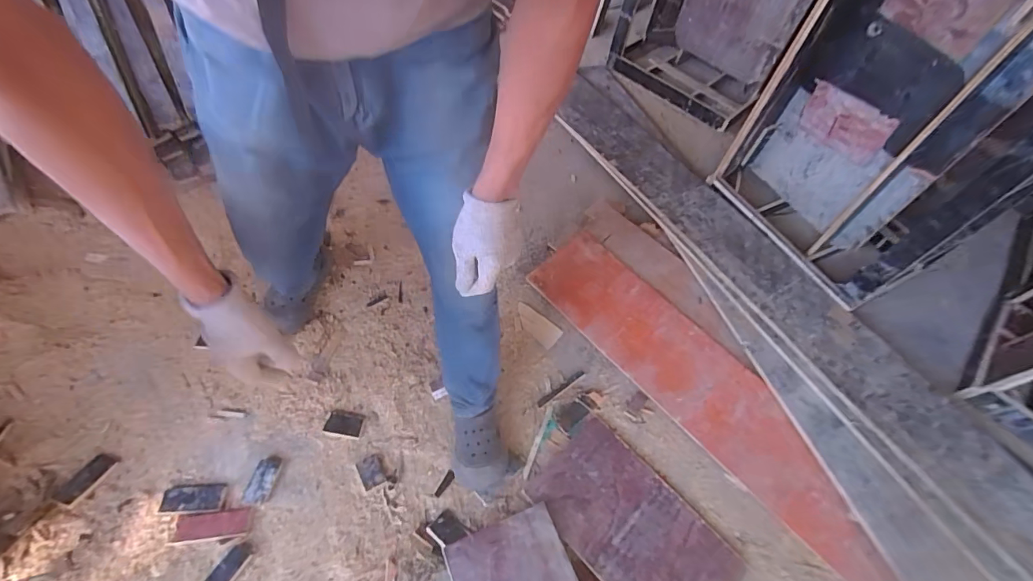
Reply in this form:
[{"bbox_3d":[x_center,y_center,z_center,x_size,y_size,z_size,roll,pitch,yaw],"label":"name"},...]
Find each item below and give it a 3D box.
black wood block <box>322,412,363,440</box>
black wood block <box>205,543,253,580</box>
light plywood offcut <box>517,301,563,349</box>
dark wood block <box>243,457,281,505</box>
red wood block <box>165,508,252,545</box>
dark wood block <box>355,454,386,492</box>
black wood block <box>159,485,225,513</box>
[{"bbox_3d":[-0.401,0.312,1.055,0.082,0.022,0.054,7,58,0],"label":"black wood block"},{"bbox_3d":[-0.549,0.531,0.869,0.041,0.015,0.087,27,60,12],"label":"black wood block"},{"bbox_3d":[0.053,0.094,1.261,0.145,0.011,0.071,38,57,19],"label":"light plywood offcut"},{"bbox_3d":[-0.540,0.406,0.973,0.052,0.012,0.093,10,58,2],"label":"dark wood block"},{"bbox_3d":[-0.612,0.471,0.913,0.139,0.014,0.055,-4,58,-7],"label":"red wood block"},{"bbox_3d":[-0.324,0.403,1.009,0.051,0.013,0.066,-24,63,-18],"label":"dark wood block"},{"bbox_3d":[-0.667,0.430,0.940,0.115,0.016,0.050,-1,58,-5],"label":"black wood block"}]

